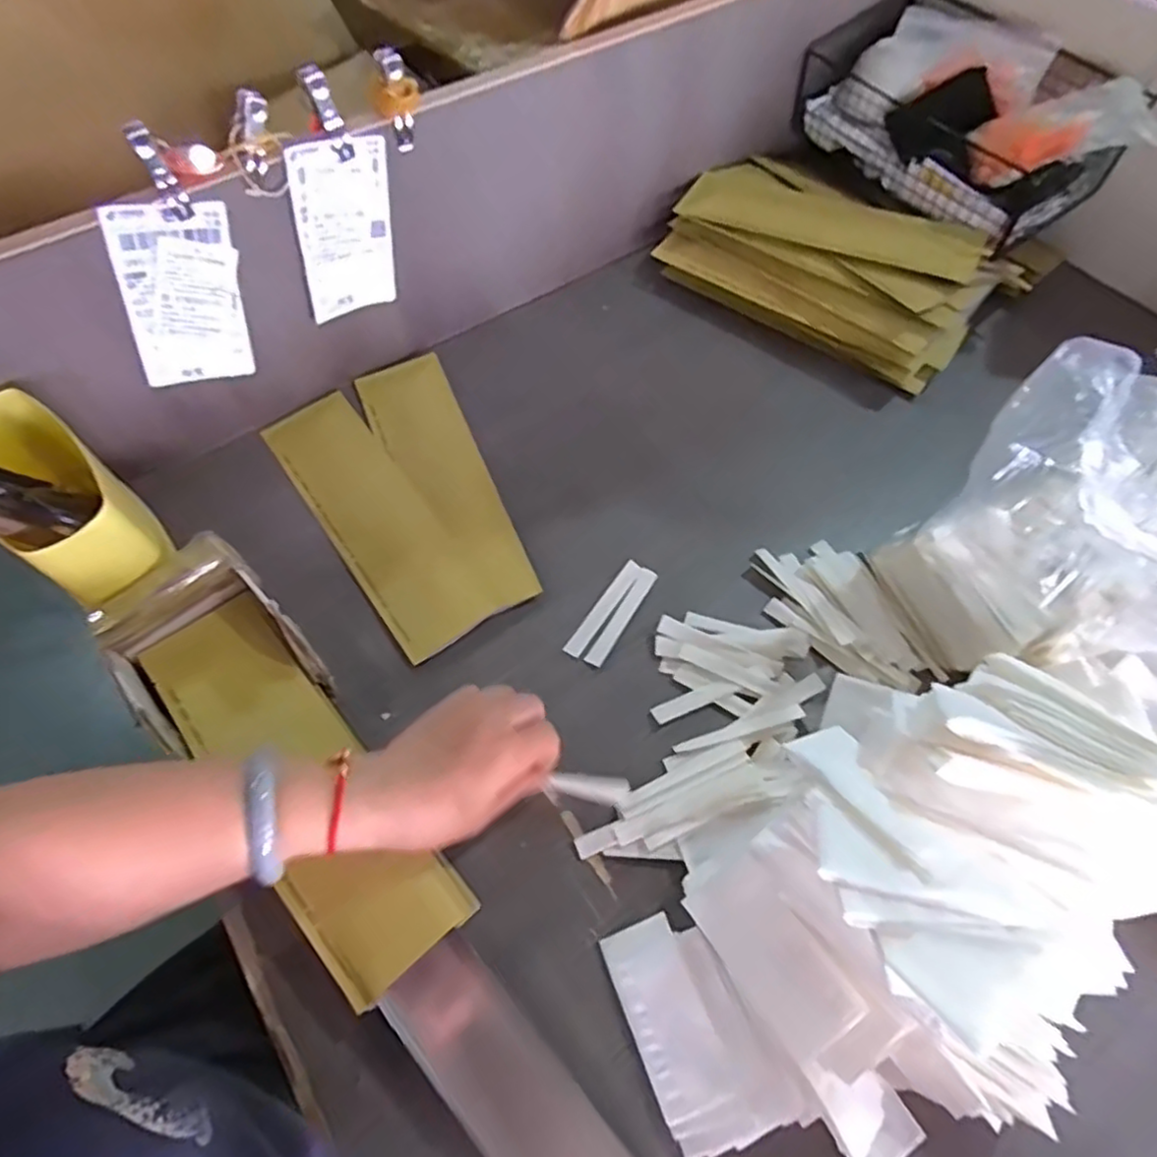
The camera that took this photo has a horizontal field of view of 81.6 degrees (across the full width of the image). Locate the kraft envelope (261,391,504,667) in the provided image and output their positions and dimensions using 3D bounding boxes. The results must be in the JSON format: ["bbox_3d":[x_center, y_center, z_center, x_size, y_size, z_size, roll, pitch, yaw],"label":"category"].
[{"bbox_3d":[-0.170,-0.054,0.556,0.080,0.011,0.273,-32,66,-18],"label":"kraft envelope"}]

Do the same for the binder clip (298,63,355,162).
[{"bbox_3d":[-0.174,-0.321,0.462,0.017,0.056,0.019,-22,64,-11],"label":"binder clip"}]

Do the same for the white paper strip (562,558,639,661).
[{"bbox_3d":[0.020,0.022,0.515,0.014,0.004,0.091,32,67,16],"label":"white paper strip"}]

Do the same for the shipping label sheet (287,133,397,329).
[{"bbox_3d":[-0.180,-0.269,0.524,0.077,0.132,0.006,-33,66,-30],"label":"shipping label sheet"}]

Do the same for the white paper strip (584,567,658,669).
[{"bbox_3d":[0.034,0.029,0.513,0.014,0.004,0.091,30,66,11],"label":"white paper strip"}]

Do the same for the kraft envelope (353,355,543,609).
[{"bbox_3d":[-0.118,-0.089,0.568,0.076,0.011,0.269,-21,64,-10],"label":"kraft envelope"}]

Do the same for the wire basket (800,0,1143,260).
[{"bbox_3d":[0.370,-0.444,0.644,0.150,0.101,0.288,-32,66,-15],"label":"wire basket"}]

